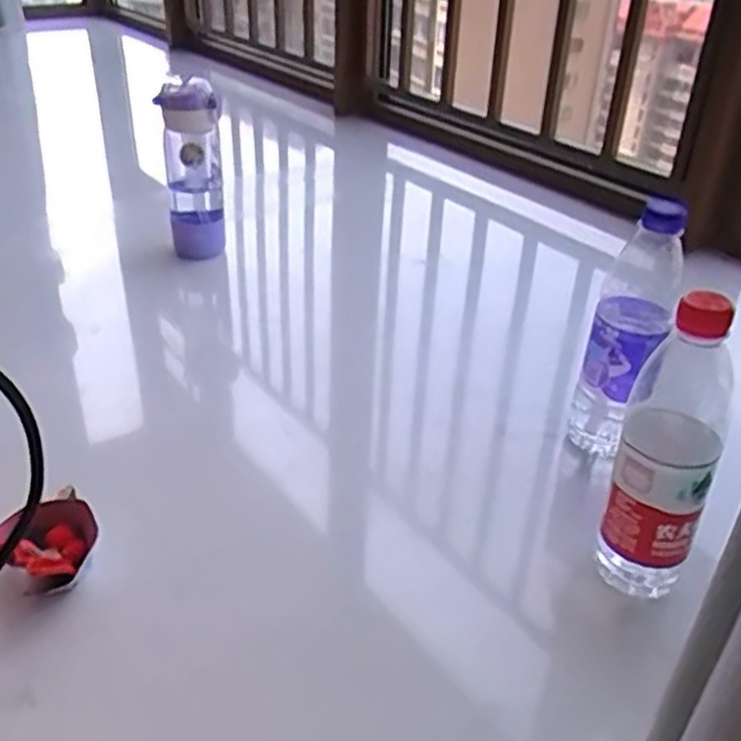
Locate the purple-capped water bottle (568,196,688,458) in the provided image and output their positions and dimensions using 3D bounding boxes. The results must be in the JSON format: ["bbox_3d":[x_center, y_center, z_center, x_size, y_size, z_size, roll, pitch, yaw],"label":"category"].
[{"bbox_3d":[0.211,-0.030,0.636,0.060,0.222,0.067,14,36,20],"label":"purple-capped water bottle"}]

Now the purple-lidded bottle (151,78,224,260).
[{"bbox_3d":[-0.216,-0.236,0.943,0.066,0.211,0.063,-14,36,-21],"label":"purple-lidded bottle"}]

